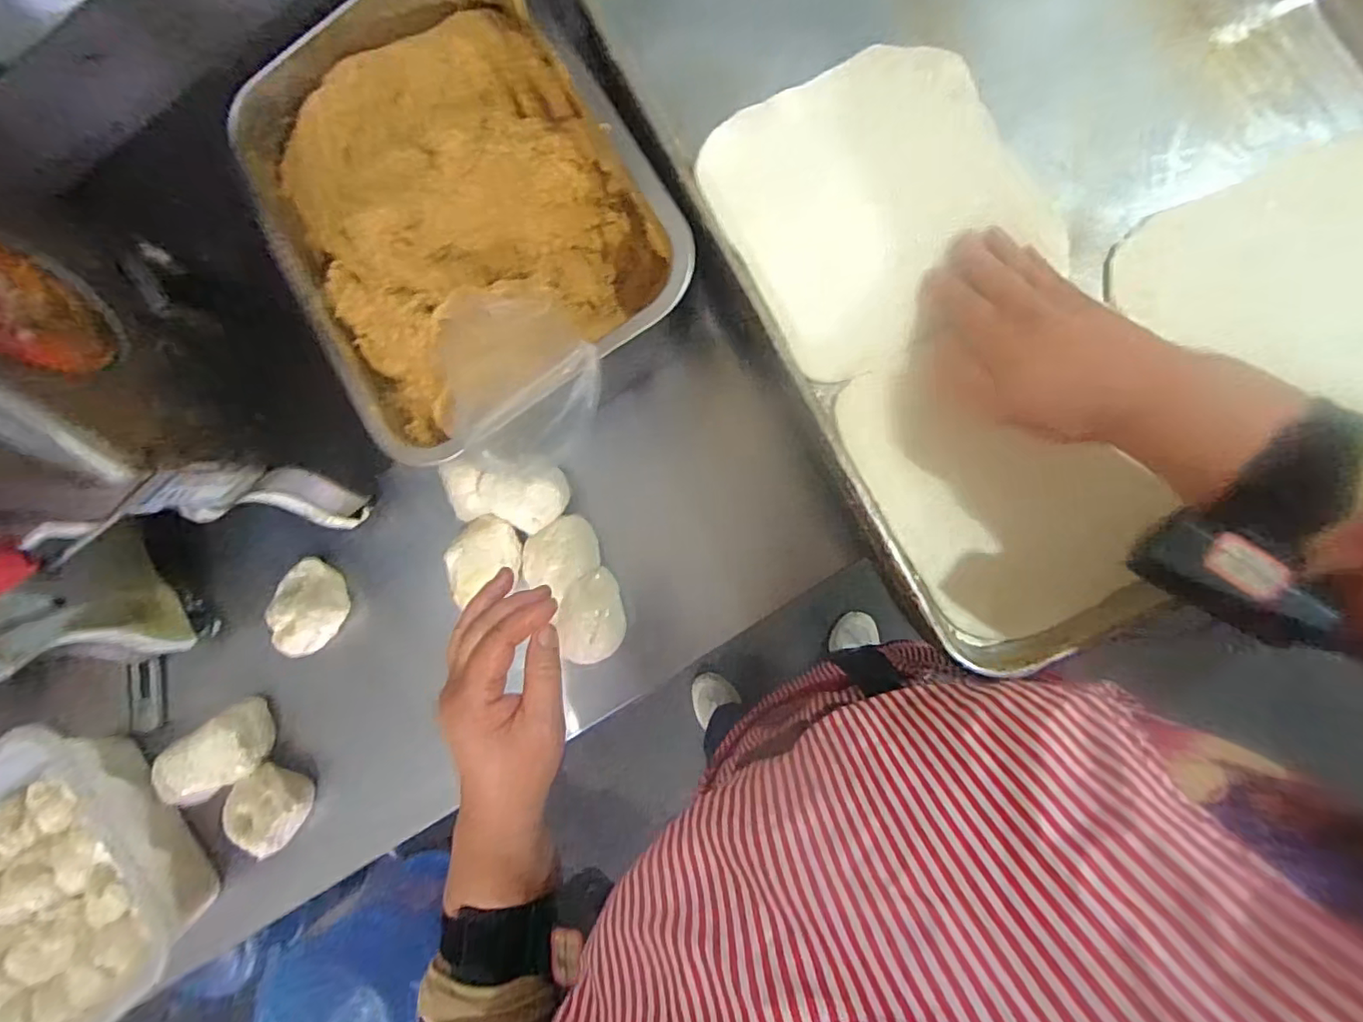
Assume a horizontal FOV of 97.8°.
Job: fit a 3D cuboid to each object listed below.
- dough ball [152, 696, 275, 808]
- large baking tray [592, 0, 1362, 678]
[{"bbox_3d":[-0.447,0.235,0.571,0.100,0.040,0.072,-28,83,7],"label":"dough ball"},{"bbox_3d":[0.199,-0.271,0.387,0.399,0.045,0.612,-27,83,7],"label":"large baking tray"}]

